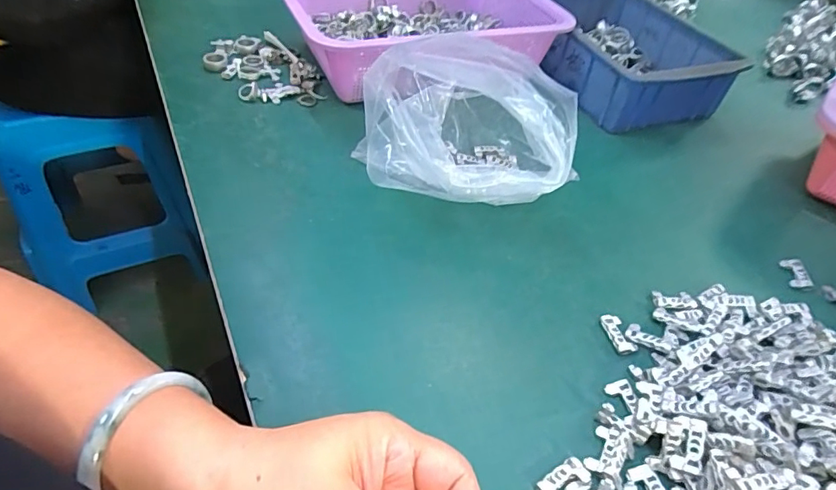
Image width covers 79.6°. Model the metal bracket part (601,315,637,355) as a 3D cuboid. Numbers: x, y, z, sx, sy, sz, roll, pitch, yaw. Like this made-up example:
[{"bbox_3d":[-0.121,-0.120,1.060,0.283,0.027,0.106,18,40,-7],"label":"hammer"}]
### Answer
[{"bbox_3d":[0.142,0.064,0.357,0.016,0.006,0.030,-7,47,-13],"label":"metal bracket part"}]

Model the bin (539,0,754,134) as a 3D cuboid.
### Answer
[{"bbox_3d":[0.245,-0.246,0.626,0.172,0.068,0.254,-13,49,-18],"label":"bin"}]

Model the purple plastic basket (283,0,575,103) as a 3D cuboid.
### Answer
[{"bbox_3d":[-0.001,-0.265,0.599,0.298,0.081,0.245,-14,49,-19],"label":"purple plastic basket"}]

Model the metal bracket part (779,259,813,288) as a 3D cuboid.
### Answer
[{"bbox_3d":[0.316,0.023,0.419,0.018,0.006,0.030,8,46,2],"label":"metal bracket part"}]

